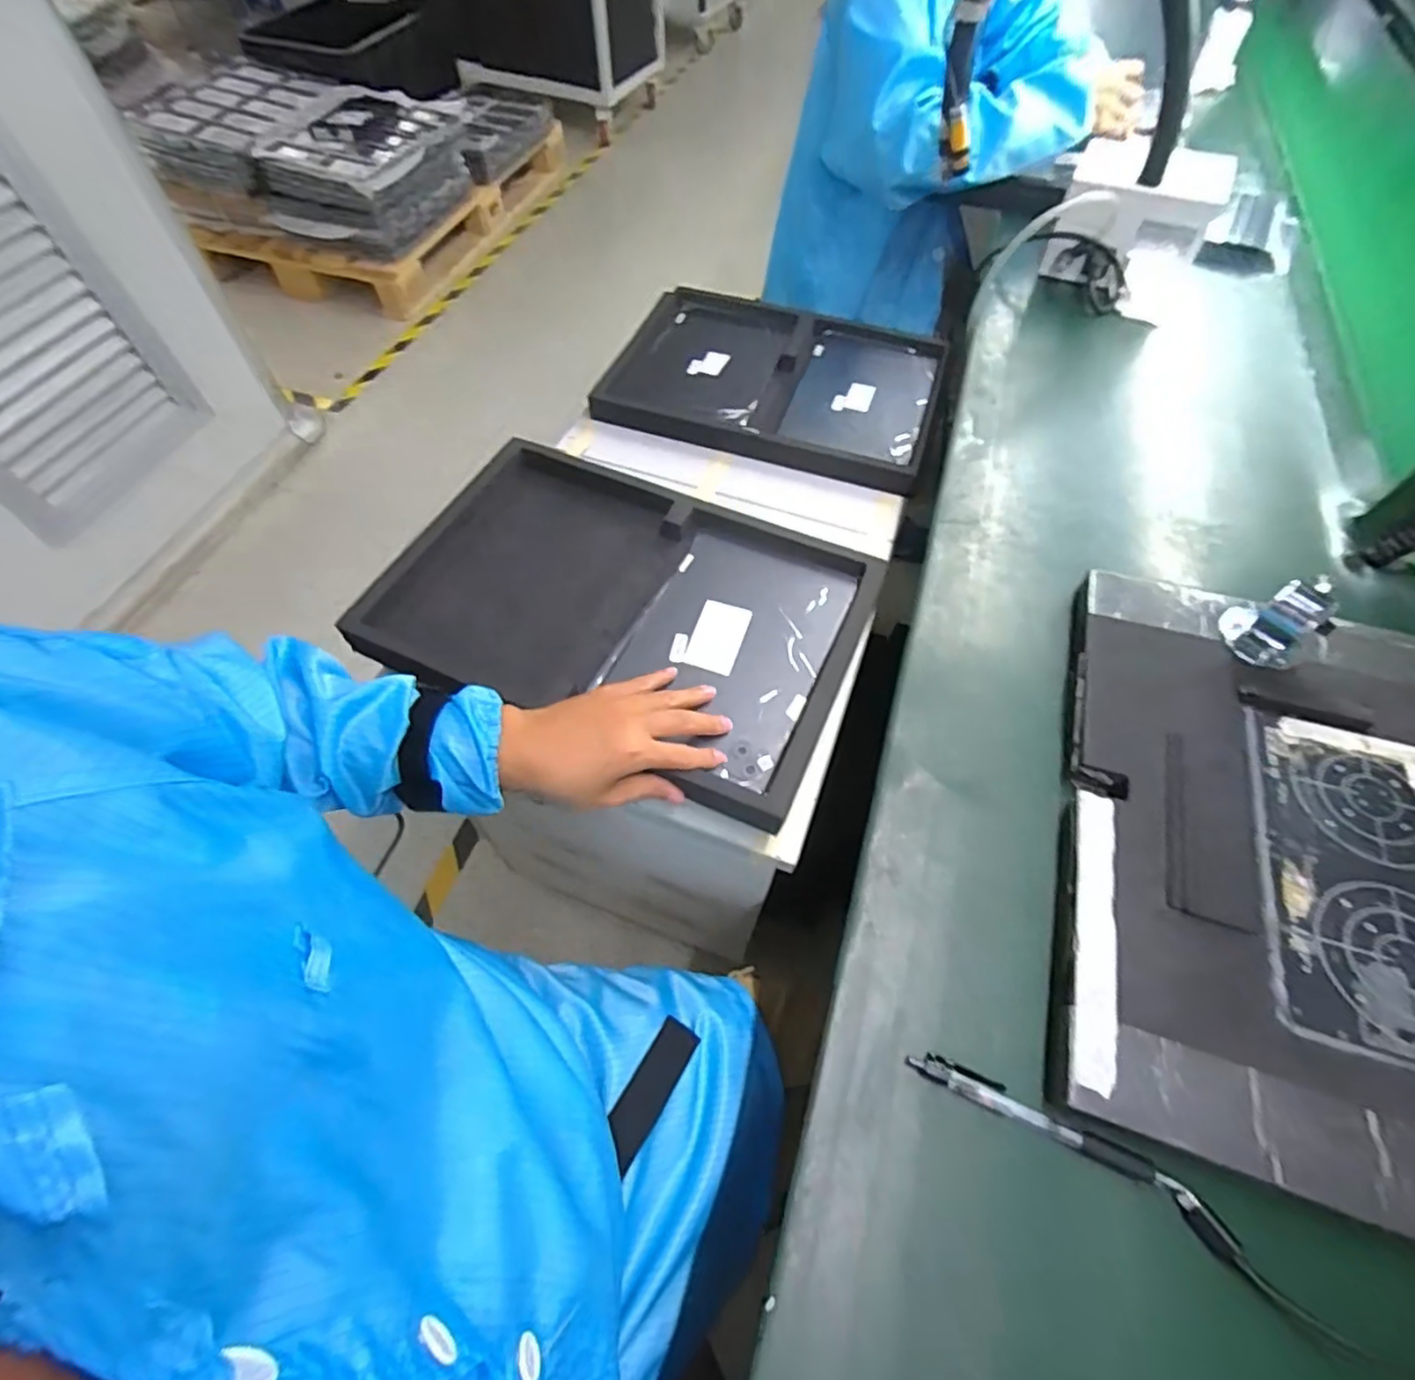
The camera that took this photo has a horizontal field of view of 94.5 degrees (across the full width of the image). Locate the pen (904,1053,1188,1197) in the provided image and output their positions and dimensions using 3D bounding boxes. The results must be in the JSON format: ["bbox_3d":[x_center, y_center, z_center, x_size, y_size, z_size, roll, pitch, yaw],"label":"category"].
[{"bbox_3d":[0.180,0.233,0.353,0.140,0.015,0.016,23,62,13],"label":"pen"}]

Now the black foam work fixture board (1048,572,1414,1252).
[{"bbox_3d":[0.364,0.094,0.405,0.254,0.035,0.381,17,60,9],"label":"black foam work fixture board"}]

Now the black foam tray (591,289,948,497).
[{"bbox_3d":[0.091,-0.428,0.891,0.425,0.030,0.313,16,60,9],"label":"black foam tray"}]

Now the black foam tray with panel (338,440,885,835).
[{"bbox_3d":[-0.079,-0.080,0.614,0.427,0.043,0.287,20,61,11],"label":"black foam tray with panel"}]

